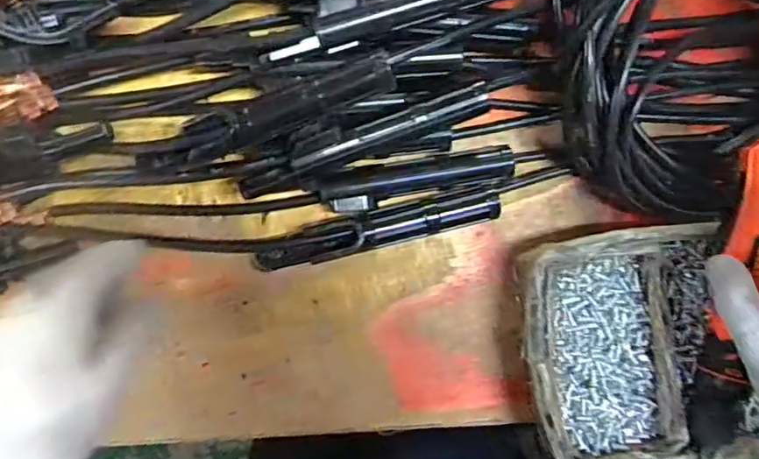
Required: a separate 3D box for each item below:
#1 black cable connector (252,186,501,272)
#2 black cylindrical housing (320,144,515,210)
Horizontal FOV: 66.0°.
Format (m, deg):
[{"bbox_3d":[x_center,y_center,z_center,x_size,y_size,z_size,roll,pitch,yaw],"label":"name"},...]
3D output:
[{"bbox_3d":[0.000,0.000,0.461,0.193,0.034,0.027,-13,88,-7],"label":"black cable connector"},{"bbox_3d":[0.031,-0.041,0.469,0.151,0.029,0.033,-11,88,-7],"label":"black cylindrical housing"}]

